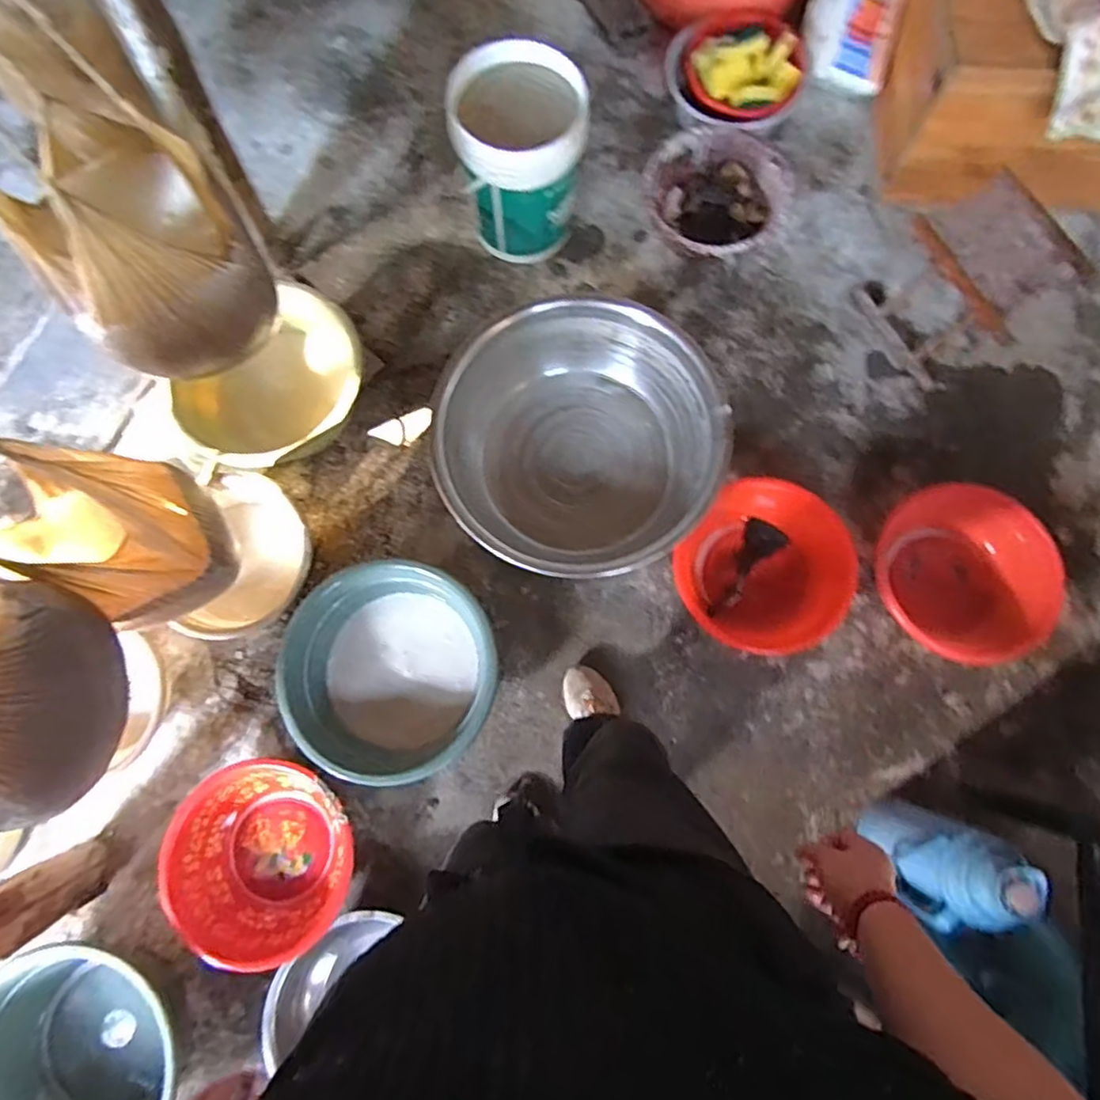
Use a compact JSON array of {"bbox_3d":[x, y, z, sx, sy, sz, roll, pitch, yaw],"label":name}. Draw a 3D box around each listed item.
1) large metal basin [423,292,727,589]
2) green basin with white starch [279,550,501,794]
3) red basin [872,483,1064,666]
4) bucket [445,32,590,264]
[{"bbox_3d":[0.068,-0.254,1.451,0.607,0.203,0.555,0,79,1],"label":"large metal basin"},{"bbox_3d":[-0.348,0.263,1.336,0.441,0.135,0.456,0,79,1],"label":"green basin with white starch"},{"bbox_3d":[0.915,0.059,1.387,0.390,0.122,0.351,38,82,8],"label":"red basin"},{"bbox_3d":[-0.065,-0.919,1.500,0.297,0.384,0.262,-16,79,-2],"label":"bucket"}]

